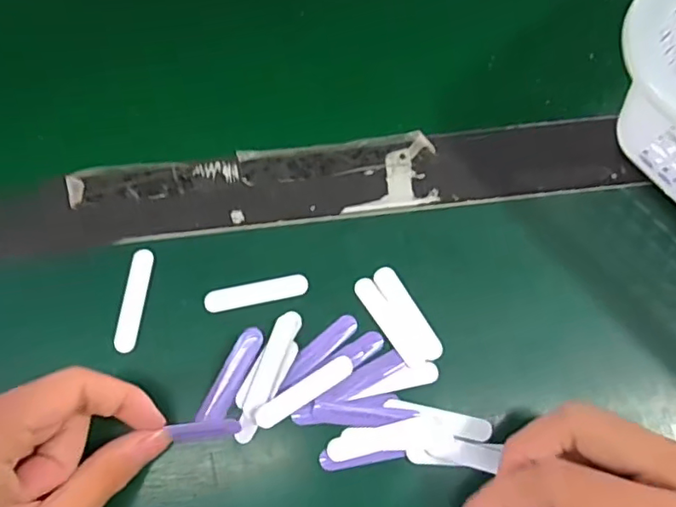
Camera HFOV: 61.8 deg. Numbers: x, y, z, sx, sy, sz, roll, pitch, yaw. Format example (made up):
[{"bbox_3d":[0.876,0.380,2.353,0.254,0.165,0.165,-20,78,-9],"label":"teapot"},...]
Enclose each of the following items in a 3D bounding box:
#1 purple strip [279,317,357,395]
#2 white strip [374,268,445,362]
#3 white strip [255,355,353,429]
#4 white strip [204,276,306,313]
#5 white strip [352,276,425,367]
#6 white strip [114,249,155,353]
[{"bbox_3d":[-0.011,0.047,0.271,0.049,0.004,0.010,-40,76,-12],"label":"purple strip"},{"bbox_3d":[0.035,0.029,0.278,0.011,0.004,0.051,-30,74,-10],"label":"white strip"},{"bbox_3d":[-0.015,0.065,0.266,0.050,0.004,0.011,-32,75,-10],"label":"white strip"},{"bbox_3d":[-0.041,0.019,0.281,0.051,0.004,0.011,-11,72,-4],"label":"white strip"},{"bbox_3d":[0.025,0.033,0.276,0.010,0.004,0.050,-32,75,-10],"label":"white strip"},{"bbox_3d":[-0.101,0.023,0.280,0.011,0.004,0.051,7,72,2],"label":"white strip"}]

